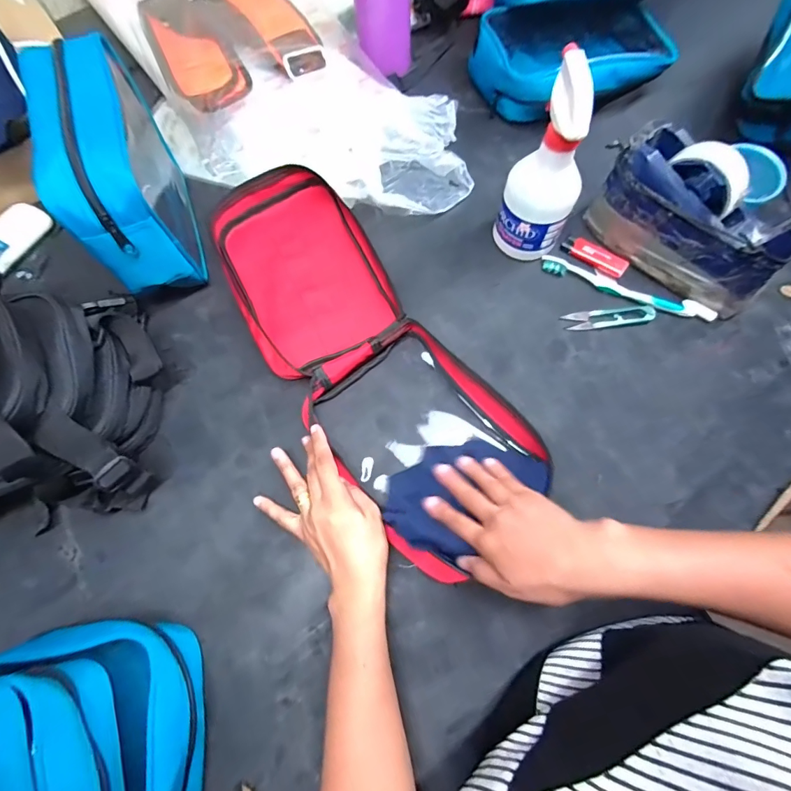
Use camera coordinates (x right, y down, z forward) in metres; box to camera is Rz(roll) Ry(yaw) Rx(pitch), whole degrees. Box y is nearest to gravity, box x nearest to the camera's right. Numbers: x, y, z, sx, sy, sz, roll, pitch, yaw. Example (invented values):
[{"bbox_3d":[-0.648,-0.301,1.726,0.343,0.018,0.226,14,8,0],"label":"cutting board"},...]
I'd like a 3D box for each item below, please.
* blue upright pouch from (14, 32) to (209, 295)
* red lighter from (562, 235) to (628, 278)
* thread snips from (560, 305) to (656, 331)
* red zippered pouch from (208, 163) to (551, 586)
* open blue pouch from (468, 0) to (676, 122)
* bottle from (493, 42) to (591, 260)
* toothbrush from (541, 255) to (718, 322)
[{"bbox_3d":[-0.302,-0.249,0.450,0.076,0.167,0.260,-20,72,-5],"label":"blue upright pouch"},{"bbox_3d":[0.245,-0.172,0.492,0.079,0.009,0.024,32,76,11],"label":"red lighter"},{"bbox_3d":[0.250,-0.091,0.470,0.101,0.006,0.023,-5,72,0],"label":"thread snips"},{"bbox_3d":[-0.043,-0.060,0.452,0.175,0.040,0.488,-33,76,-9],"label":"red zippered pouch"},{"bbox_3d":[0.250,-0.498,0.536,0.267,0.130,0.219,5,72,3],"label":"open blue pouch"},{"bbox_3d":[0.162,-0.234,0.425,0.077,0.179,0.082,21,74,8],"label":"bottle"},{"bbox_3d":[0.274,-0.128,0.478,0.199,0.011,0.026,22,74,9],"label":"toothbrush"}]

